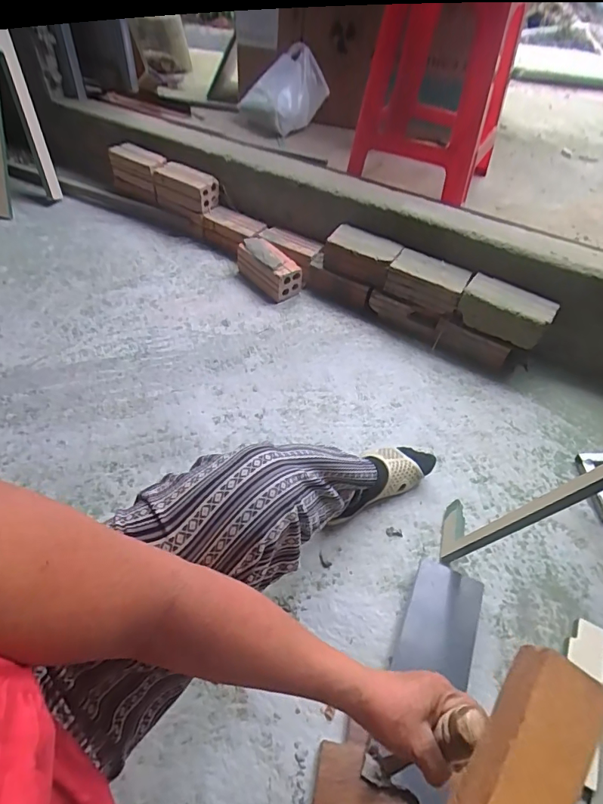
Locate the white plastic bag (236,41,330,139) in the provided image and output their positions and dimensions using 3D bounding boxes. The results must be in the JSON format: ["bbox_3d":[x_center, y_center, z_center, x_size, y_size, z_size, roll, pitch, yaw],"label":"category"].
[{"bbox_3d":[-0.054,-1.023,1.487,0.194,0.217,0.265,-22,54,-23],"label":"white plastic bag"}]

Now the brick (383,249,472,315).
[{"bbox_3d":[0.291,-0.278,1.047,0.170,0.076,0.087,25,51,16],"label":"brick"}]

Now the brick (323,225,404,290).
[{"bbox_3d":[0.140,-0.350,1.082,0.173,0.076,0.079,26,51,17],"label":"brick"}]

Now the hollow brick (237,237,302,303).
[{"bbox_3d":[-0.085,-0.342,1.155,0.094,0.086,0.177,-29,58,-28],"label":"hollow brick"}]

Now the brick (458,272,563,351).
[{"bbox_3d":[0.447,-0.202,0.983,0.186,0.080,0.092,28,52,18],"label":"brick"}]

